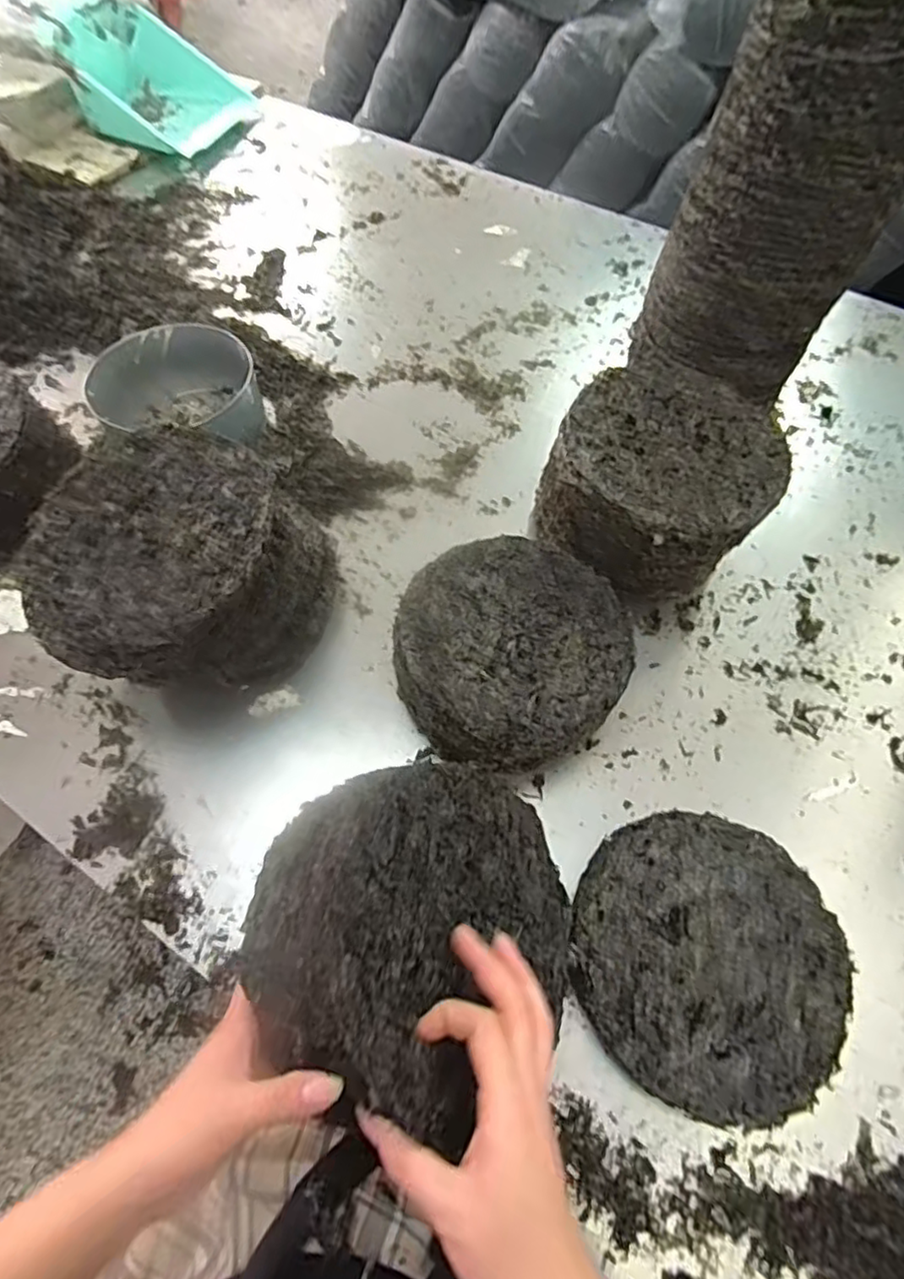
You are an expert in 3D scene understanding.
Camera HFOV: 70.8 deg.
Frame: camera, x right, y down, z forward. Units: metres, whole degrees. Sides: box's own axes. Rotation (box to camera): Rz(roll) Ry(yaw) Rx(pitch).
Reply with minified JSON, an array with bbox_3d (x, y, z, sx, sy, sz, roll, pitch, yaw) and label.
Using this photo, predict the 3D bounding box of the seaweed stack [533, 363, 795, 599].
[{"bbox_3d":[0.205,-0.145,0.642,0.191,0.152,0.191,33,66,18],"label":"seaweed stack"}]

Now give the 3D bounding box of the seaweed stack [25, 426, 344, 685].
[{"bbox_3d":[-0.231,-0.055,0.582,0.222,0.172,0.209,-3,61,-1],"label":"seaweed stack"}]

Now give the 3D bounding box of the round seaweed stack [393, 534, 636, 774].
[{"bbox_3d":[0.050,0.013,0.588,0.201,0.090,0.206,0,61,1],"label":"round seaweed stack"}]

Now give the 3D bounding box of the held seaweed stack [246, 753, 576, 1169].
[{"bbox_3d":[-0.015,0.183,0.394,0.204,0.069,0.197,-12,77,-52],"label":"held seaweed stack"}]

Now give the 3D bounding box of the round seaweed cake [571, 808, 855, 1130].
[{"bbox_3d":[0.192,0.239,0.486,0.193,0.033,0.196,0,61,1],"label":"round seaweed cake"}]

